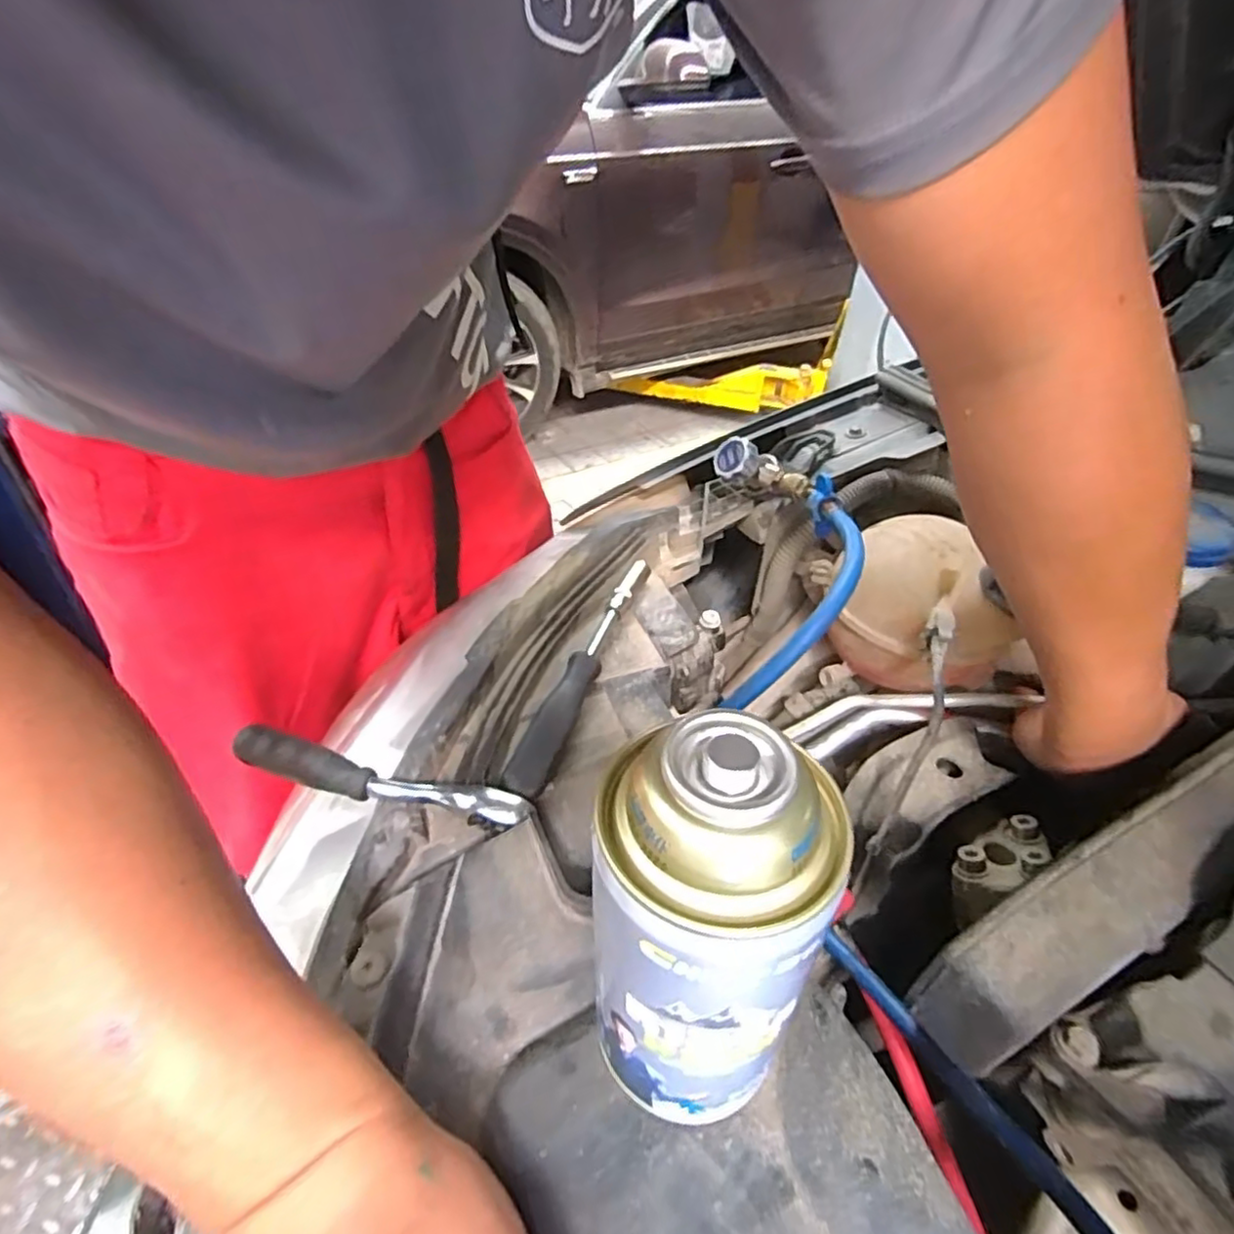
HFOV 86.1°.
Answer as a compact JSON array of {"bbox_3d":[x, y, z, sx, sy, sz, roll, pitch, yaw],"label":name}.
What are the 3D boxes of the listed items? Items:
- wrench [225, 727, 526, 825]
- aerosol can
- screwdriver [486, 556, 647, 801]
[{"bbox_3d":[-0.114,0.079,0.322,0.141,0.026,0.017,9,40,5],"label":"wrench"},{"bbox_3d":[0.019,0.096,0.188,0.053,0.149,0.050,2,40,-2],"label":"aerosol can"},{"bbox_3d":[-0.025,0.029,0.398,0.028,0.022,0.188,15,41,13],"label":"screwdriver"}]

